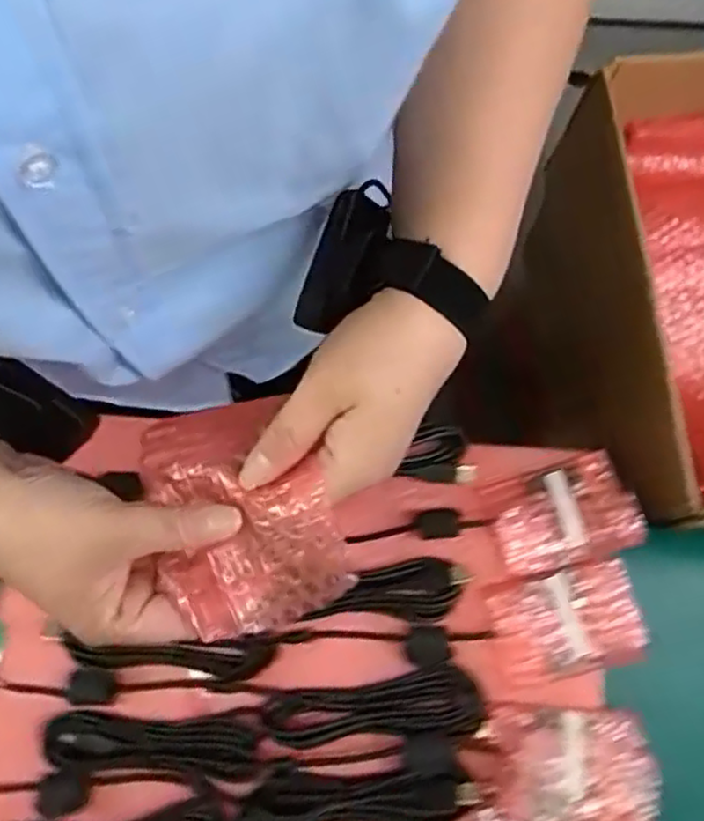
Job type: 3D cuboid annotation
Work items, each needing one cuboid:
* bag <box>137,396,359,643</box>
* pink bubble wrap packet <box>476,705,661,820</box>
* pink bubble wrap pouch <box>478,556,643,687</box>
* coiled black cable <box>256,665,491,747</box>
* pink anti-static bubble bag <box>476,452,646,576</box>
[{"bbox_3d":[-0.054,0.044,0.322,0.085,0.033,0.112,-24,71,6],"label":"bag"},{"bbox_3d":[0.141,0.234,0.450,0.112,0.019,0.070,2,74,-1],"label":"pink bubble wrap packet"},{"bbox_3d":[0.149,0.149,0.484,0.099,0.023,0.069,-11,75,-4],"label":"pink bubble wrap pouch"},{"bbox_3d":[0.016,0.207,0.474,0.146,0.016,0.042,-7,74,-3],"label":"coiled black cable"},{"bbox_3d":[0.152,0.075,0.504,0.098,0.027,0.073,-14,75,-5],"label":"pink anti-static bubble bag"}]

